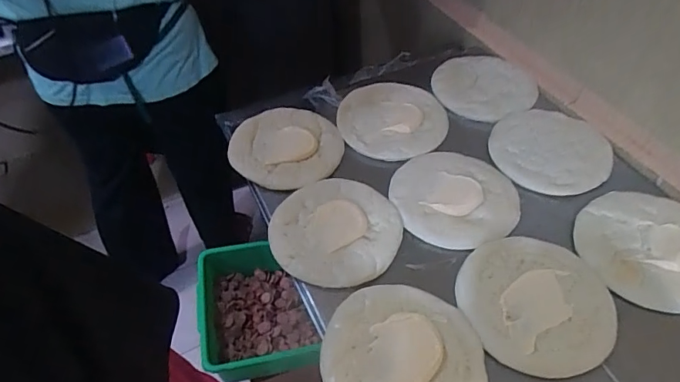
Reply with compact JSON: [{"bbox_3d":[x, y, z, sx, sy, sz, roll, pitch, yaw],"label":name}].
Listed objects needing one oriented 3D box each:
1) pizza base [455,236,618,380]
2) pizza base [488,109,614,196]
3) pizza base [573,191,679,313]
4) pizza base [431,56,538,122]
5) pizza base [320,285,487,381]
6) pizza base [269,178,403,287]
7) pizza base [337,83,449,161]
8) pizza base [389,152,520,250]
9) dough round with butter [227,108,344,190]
[{"bbox_3d":[0.262,0.143,0.626,0.196,0.019,0.200,-1,48,1],"label":"pizza base"},{"bbox_3d":[0.365,-0.075,0.809,0.191,0.022,0.184,18,59,24],"label":"pizza base"},{"bbox_3d":[0.452,0.081,0.676,0.191,0.019,0.193,-1,48,1],"label":"pizza base"},{"bbox_3d":[0.289,-0.212,0.939,0.198,0.021,0.179,25,53,23],"label":"pizza base"},{"bbox_3d":[0.078,0.208,0.573,0.191,0.020,0.193,-1,48,1],"label":"pizza base"},{"bbox_3d":[-0.005,0.052,0.709,0.185,0.020,0.196,-1,48,1],"label":"pizza base"},{"bbox_3d":[0.100,-0.138,0.880,0.202,0.021,0.188,5,48,7],"label":"pizza base"},{"bbox_3d":[0.184,0.005,0.749,0.196,0.013,0.186,5,48,7],"label":"pizza base"},{"bbox_3d":[-0.099,-0.083,0.847,0.198,0.023,0.195,-1,48,1],"label":"dough round with butter"}]

